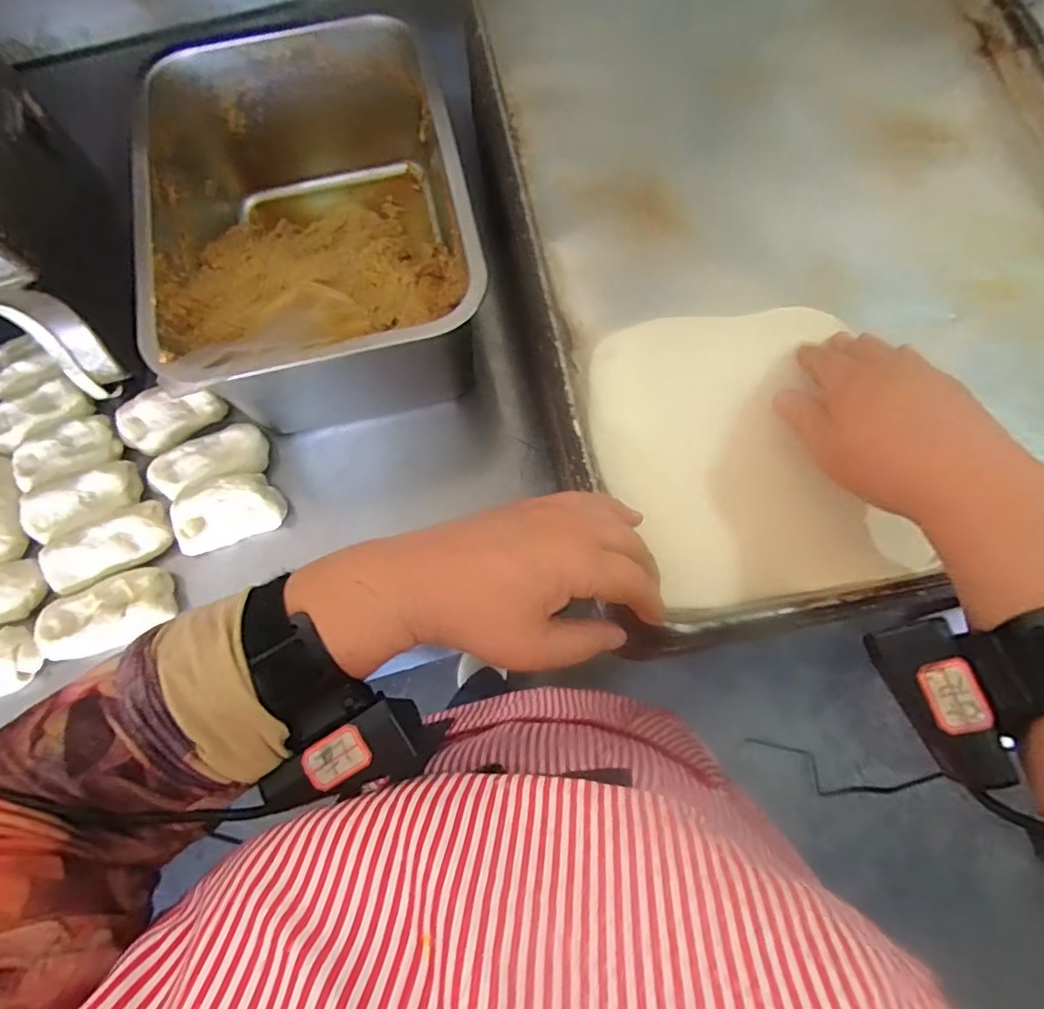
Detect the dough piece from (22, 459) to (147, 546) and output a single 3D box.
[{"bbox_3d":[-0.403,-0.005,0.534,0.097,0.030,0.049,-25,73,-6],"label":"dough piece"}]

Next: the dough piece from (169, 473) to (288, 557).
[{"bbox_3d":[-0.271,0.007,0.534,0.097,0.042,0.060,-20,73,-5],"label":"dough piece"}]

